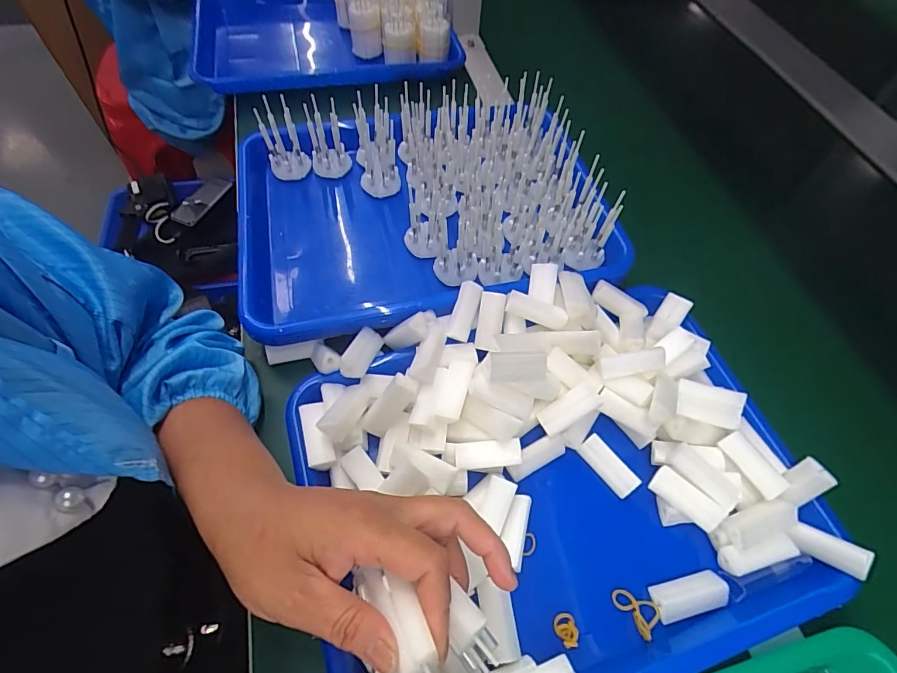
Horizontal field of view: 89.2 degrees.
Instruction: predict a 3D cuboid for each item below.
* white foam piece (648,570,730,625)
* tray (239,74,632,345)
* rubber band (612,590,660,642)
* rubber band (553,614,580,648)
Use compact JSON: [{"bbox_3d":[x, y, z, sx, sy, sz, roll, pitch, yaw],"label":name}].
[{"bbox_3d":[0.154,0.166,0.290,0.046,0.011,0.022,-11,59,-7],"label":"white foam piece"},{"bbox_3d":[-0.028,-0.126,0.418,0.324,0.075,0.237,-13,59,-8],"label":"tray"},{"bbox_3d":[0.118,0.174,0.288,0.028,0.008,0.021,31,63,17],"label":"rubber band"},{"bbox_3d":[0.073,0.181,0.280,0.013,0.004,0.017,-23,61,-14],"label":"rubber band"}]

